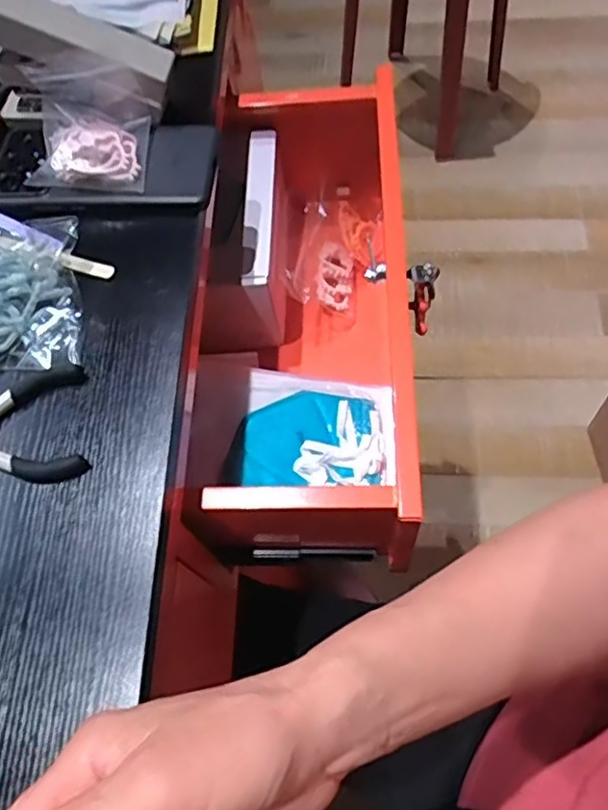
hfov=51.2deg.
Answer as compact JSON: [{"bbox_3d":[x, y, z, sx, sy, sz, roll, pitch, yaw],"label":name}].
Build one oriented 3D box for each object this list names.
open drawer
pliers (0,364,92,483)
[{"bbox_3d":[0.010,-0.090,0.528,0.187,0.156,0.413,1,64,4],"label":"open drawer"},{"bbox_3d":[-0.180,0.016,0.363,0.109,0.006,0.069,-11,63,-1],"label":"pliers"}]

